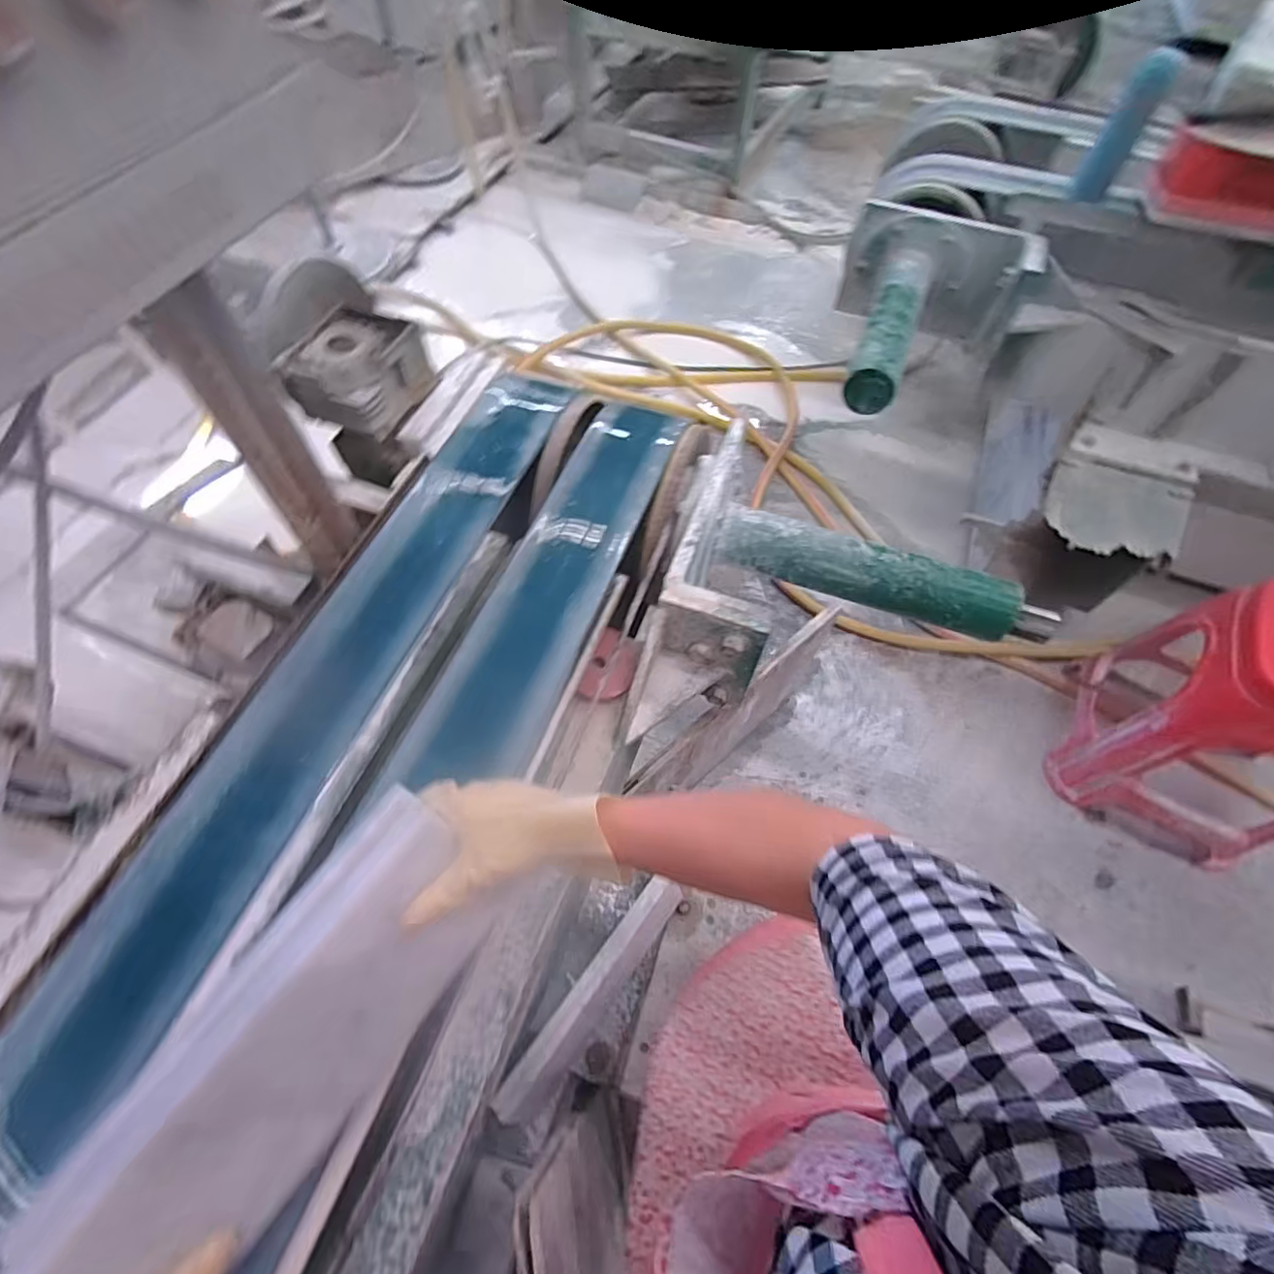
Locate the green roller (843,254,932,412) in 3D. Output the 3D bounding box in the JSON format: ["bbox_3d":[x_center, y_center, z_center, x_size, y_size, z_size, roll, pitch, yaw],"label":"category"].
[{"bbox_3d":[0.467,-0.579,1.098,0.087,0.095,0.417,18,59,12],"label":"green roller"}]

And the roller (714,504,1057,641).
[{"bbox_3d":[0.338,-0.078,0.822,0.456,0.078,0.074,18,59,12],"label":"roller"}]

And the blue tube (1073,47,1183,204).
[{"bbox_3d":[0.809,-0.843,0.994,0.059,0.203,0.060,25,60,16],"label":"blue tube"}]

